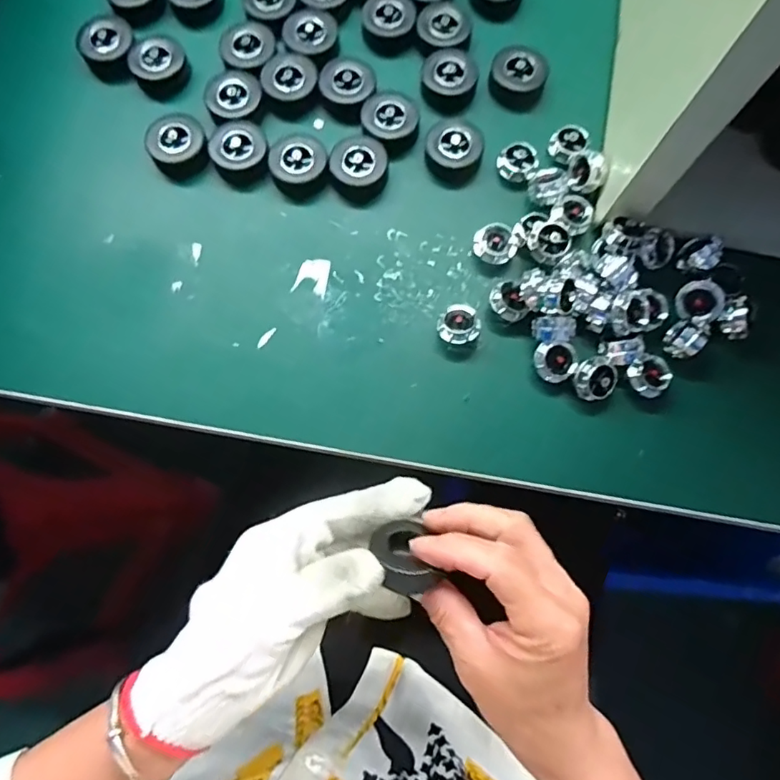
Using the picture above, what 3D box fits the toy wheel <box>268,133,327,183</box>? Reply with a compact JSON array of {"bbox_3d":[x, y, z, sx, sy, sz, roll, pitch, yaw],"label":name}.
[{"bbox_3d":[-0.061,-0.151,0.355,0.036,0.014,0.033,0,78,0],"label":"toy wheel"}]

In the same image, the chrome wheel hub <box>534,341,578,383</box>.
[{"bbox_3d":[0.097,-0.017,0.319,0.023,0.012,0.025,-20,111,4],"label":"chrome wheel hub"}]

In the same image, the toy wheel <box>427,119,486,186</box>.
[{"bbox_3d":[0.043,-0.160,0.359,0.037,0.019,0.034,0,78,0],"label":"toy wheel"}]

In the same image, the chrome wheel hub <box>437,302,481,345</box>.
[{"bbox_3d":[0.041,-0.037,0.327,0.023,0.017,0.024,0,78,0],"label":"chrome wheel hub"}]

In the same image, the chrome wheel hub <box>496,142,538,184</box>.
[{"bbox_3d":[0.084,-0.149,0.357,0.025,0.017,0.023,0,78,0],"label":"chrome wheel hub"}]

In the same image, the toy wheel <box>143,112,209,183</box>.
[{"bbox_3d":[-0.136,-0.157,0.349,0.036,0.018,0.035,0,78,0],"label":"toy wheel"}]

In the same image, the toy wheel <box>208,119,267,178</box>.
[{"bbox_3d":[-0.097,-0.155,0.349,0.034,0.013,0.034,0,78,0],"label":"toy wheel"}]

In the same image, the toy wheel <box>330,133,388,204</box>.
[{"bbox_3d":[-0.020,-0.146,0.355,0.035,0.015,0.037,15,79,4],"label":"toy wheel"}]

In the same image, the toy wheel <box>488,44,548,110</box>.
[{"bbox_3d":[0.086,-0.211,0.365,0.035,0.019,0.030,34,81,7],"label":"toy wheel"}]

